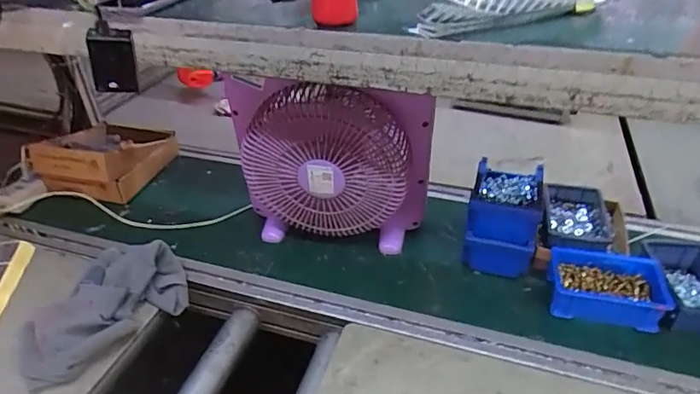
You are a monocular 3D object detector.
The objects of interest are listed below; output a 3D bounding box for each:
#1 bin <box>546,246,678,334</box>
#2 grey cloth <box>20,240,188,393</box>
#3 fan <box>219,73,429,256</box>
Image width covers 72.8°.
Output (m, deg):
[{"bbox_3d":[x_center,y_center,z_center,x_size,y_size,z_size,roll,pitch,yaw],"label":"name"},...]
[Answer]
[{"bbox_3d":[0.384,0.139,0.712,0.163,0.052,0.110,8,35,11],"label":"bin"},{"bbox_3d":[-0.354,0.152,0.682,0.149,0.066,0.243,26,42,32],"label":"grey cloth"},{"bbox_3d":[-0.034,-0.039,0.758,0.311,0.283,0.095,5,35,7],"label":"fan"}]

